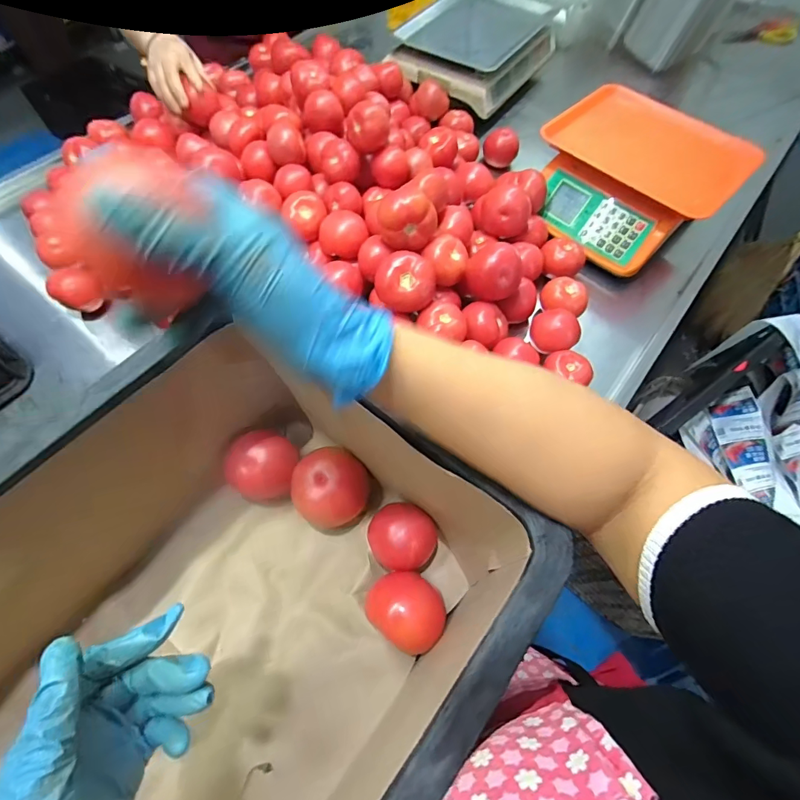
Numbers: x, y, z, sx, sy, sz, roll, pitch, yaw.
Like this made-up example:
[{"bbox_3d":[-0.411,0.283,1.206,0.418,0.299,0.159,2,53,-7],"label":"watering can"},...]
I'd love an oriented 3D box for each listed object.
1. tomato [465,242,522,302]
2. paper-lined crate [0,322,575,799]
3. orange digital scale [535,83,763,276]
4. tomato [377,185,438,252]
[{"bbox_3d":[0.134,-0.179,0.601,0.076,0.073,0.067,18,65,8],"label":"tomato"},{"bbox_3d":[-0.165,0.208,0.311,0.327,0.213,0.458,36,68,15],"label":"paper-lined crate"},{"bbox_3d":[0.394,-0.382,0.714,0.298,0.117,0.288,37,68,16],"label":"orange digital scale"},{"bbox_3d":[0.010,-0.261,0.573,0.080,0.057,0.084,0,64,-1],"label":"tomato"}]

